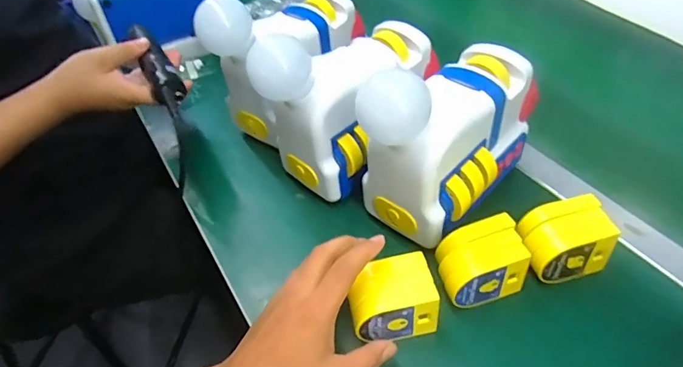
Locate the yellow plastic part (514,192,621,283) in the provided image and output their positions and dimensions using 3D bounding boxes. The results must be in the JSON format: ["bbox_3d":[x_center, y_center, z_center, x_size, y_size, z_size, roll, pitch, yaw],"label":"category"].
[{"bbox_3d":[0.210,0.051,0.431,0.075,0.050,0.061,-11,46,-5],"label":"yellow plastic part"}]

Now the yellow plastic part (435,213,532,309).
[{"bbox_3d":[0.128,0.075,0.428,0.077,0.051,0.055,-15,47,-9],"label":"yellow plastic part"}]

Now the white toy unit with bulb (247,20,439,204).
[{"bbox_3d":[0.013,-0.095,0.503,0.202,0.170,0.098,-32,52,-24],"label":"white toy unit with bulb"}]

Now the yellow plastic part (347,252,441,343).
[{"bbox_3d":[0.044,0.101,0.402,0.075,0.050,0.054,-12,46,-6],"label":"yellow plastic part"}]

